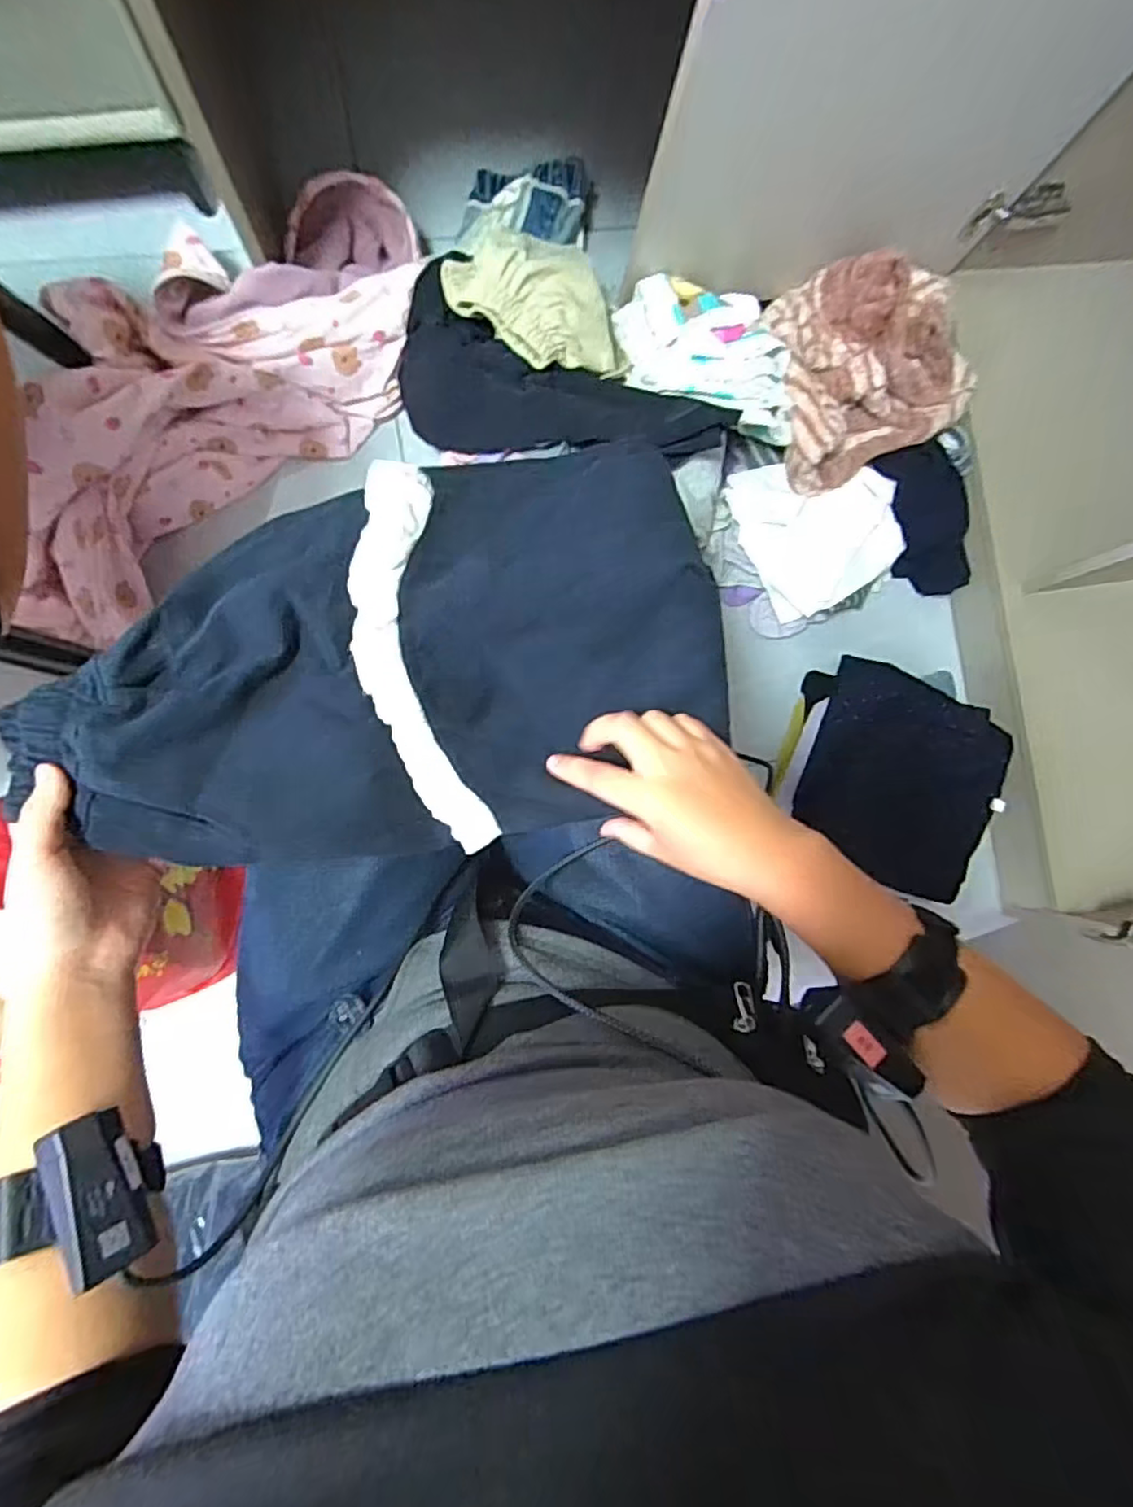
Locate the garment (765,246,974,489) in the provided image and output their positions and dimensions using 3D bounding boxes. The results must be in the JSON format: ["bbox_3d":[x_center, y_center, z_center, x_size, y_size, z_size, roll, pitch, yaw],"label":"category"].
[{"bbox_3d":[0.387,-0.506,0.820,0.301,0.126,0.244,-25,91,-7],"label":"garment"}]

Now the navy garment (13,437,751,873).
[{"bbox_3d":[-0.099,-0.050,0.406,0.397,0.055,0.247,-14,89,-7],"label":"navy garment"}]

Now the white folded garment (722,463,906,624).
[{"bbox_3d":[0.343,-0.312,0.883,0.218,0.044,0.206,-26,91,-7],"label":"white folded garment"}]

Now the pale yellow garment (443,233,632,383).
[{"bbox_3d":[-0.032,-0.528,0.764,0.196,0.082,0.164,-16,90,-7],"label":"pale yellow garment"}]

